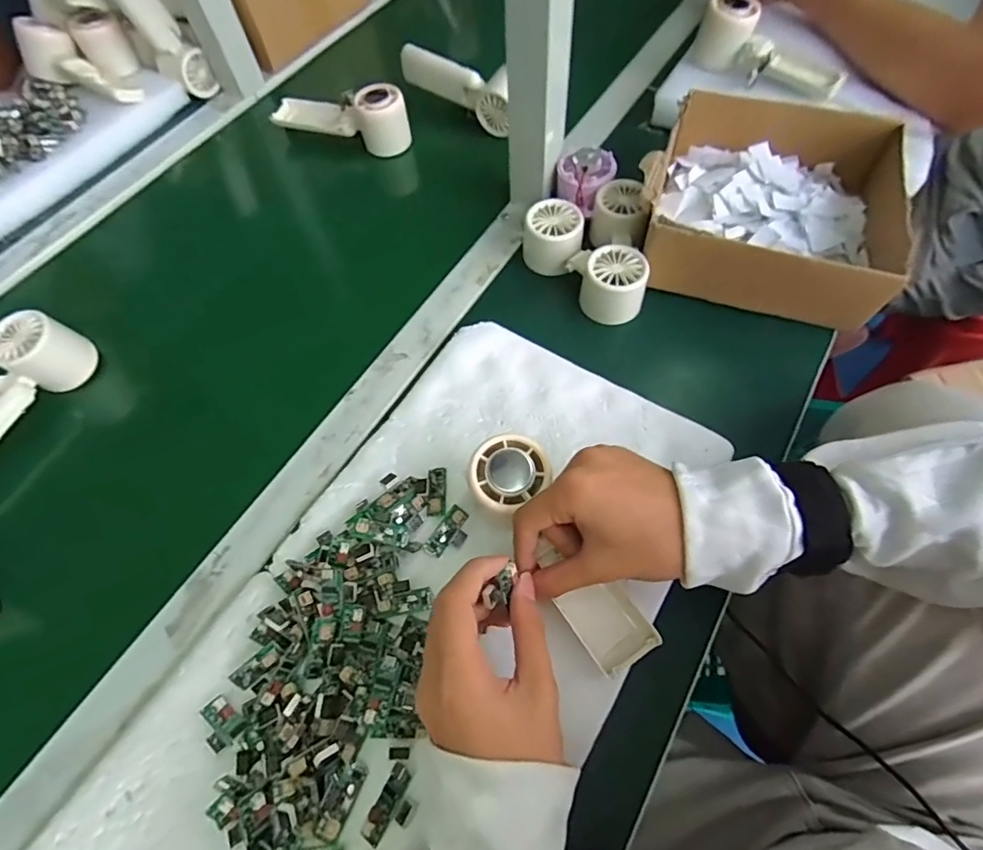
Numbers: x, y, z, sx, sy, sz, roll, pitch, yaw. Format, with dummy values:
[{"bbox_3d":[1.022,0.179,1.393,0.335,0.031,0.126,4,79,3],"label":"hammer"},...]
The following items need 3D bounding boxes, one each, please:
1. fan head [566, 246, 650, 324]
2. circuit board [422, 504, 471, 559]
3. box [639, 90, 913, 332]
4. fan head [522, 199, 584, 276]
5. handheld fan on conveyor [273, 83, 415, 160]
[{"bbox_3d":[0.103,-0.129,0.469,0.072,0.045,0.056,13,63,8],"label":"fan head"},{"bbox_3d":[-0.030,0.079,0.371,0.023,0.006,0.039,33,67,18],"label":"circuit board"},{"bbox_3d":[0.250,-0.200,0.466,0.205,0.074,0.193,21,64,13],"label":"box"},{"bbox_3d":[0.059,-0.180,0.497,0.056,0.044,0.059,4,62,4],"label":"fan head"},{"bbox_3d":[-0.175,-0.367,0.604,0.163,0.057,0.049,15,63,9],"label":"handheld fan on conveyor"}]

